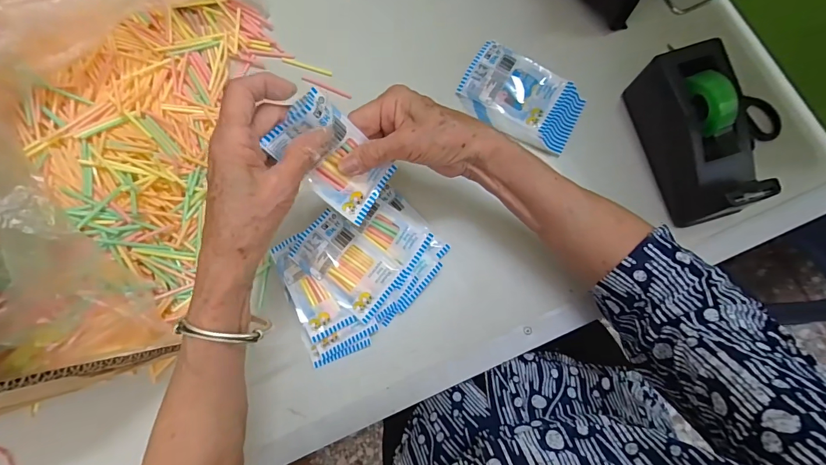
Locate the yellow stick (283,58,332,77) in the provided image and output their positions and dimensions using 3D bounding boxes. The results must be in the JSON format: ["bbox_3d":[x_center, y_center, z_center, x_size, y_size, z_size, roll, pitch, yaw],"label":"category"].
[{"bbox_3d":[-0.123,-0.192,0.449,0.065,0.007,0.006,22,83,7],"label":"yellow stick"}]

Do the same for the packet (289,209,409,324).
[{"bbox_3d":[-0.064,0.032,0.380,0.101,0.009,0.061,40,87,6],"label":"packet"}]

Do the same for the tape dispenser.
[{"bbox_3d":[0.264,-0.089,0.357,0.058,0.090,0.151,-17,81,3],"label":"tape dispenser"}]

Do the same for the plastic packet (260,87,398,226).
[{"bbox_3d":[-0.060,-0.057,0.313,0.061,0.104,0.015,-51,42,-1],"label":"plastic packet"}]

